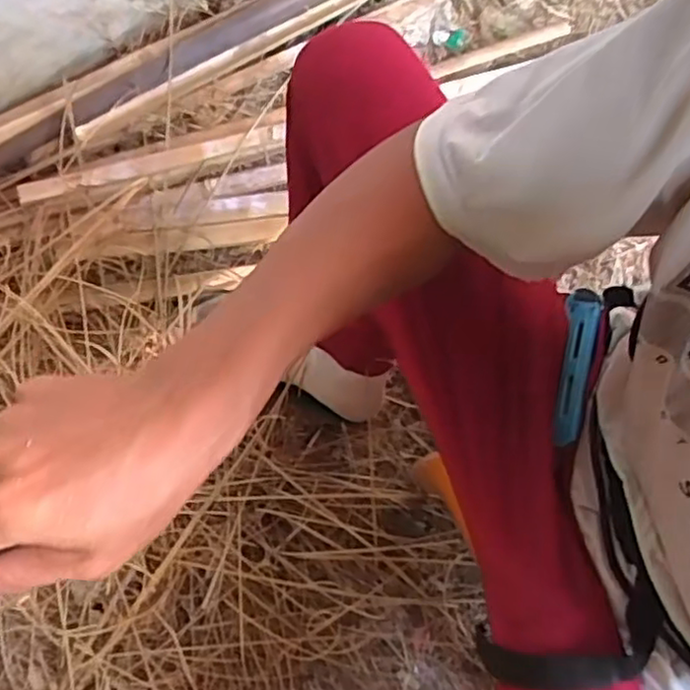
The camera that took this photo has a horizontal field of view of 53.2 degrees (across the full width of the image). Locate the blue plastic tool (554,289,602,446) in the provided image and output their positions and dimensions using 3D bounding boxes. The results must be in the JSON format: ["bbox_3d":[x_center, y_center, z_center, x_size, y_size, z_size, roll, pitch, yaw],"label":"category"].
[{"bbox_3d":[0.184,0.016,0.549,0.025,0.013,0.137,16,63,5],"label":"blue plastic tool"}]

